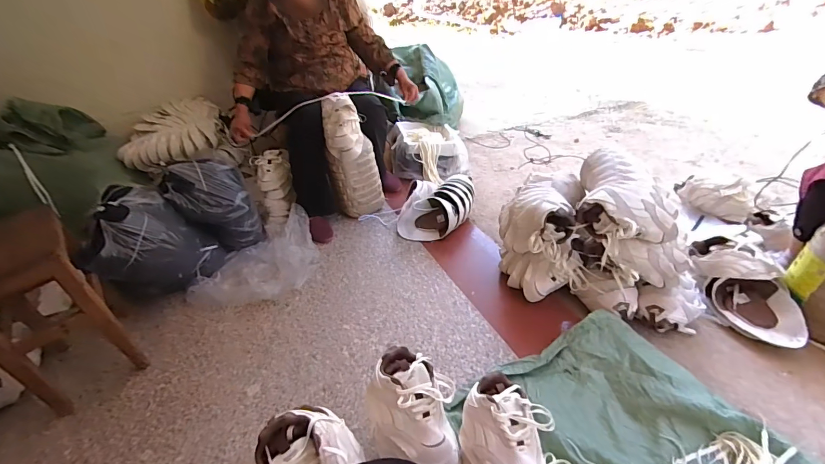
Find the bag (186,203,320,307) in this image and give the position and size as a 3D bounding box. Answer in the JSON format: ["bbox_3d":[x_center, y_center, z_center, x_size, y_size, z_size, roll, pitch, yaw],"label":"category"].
[{"bbox_3d":[-0.480,0.089,1.285,0.310,0.129,0.442,18,43,31],"label":"bag"}]

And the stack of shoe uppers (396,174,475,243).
[{"bbox_3d":[0.093,-0.093,1.515,0.296,0.152,0.249,-4,36,4],"label":"stack of shoe uppers"}]

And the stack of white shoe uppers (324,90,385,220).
[{"bbox_3d":[-0.237,-0.278,1.567,0.184,0.491,0.183,-10,35,-3],"label":"stack of white shoe uppers"}]

